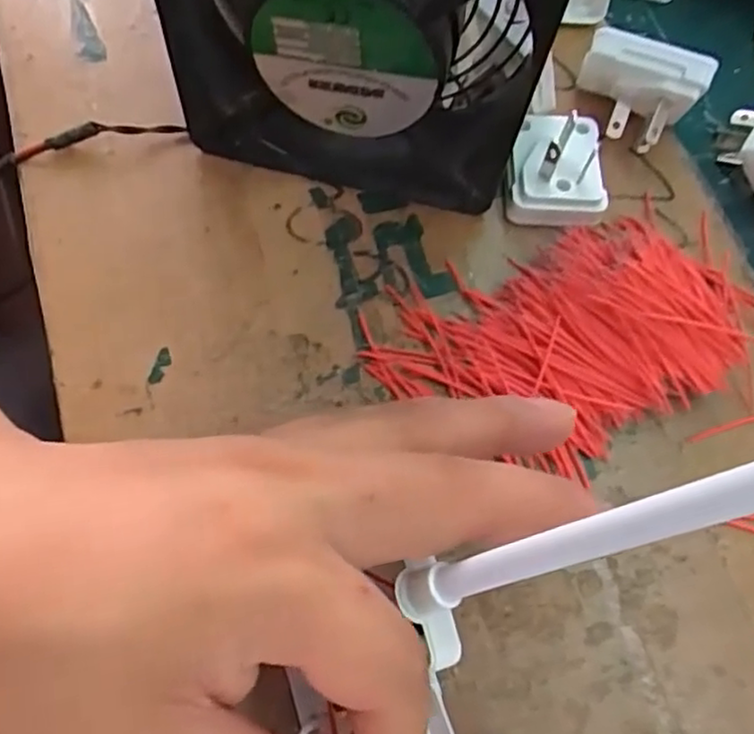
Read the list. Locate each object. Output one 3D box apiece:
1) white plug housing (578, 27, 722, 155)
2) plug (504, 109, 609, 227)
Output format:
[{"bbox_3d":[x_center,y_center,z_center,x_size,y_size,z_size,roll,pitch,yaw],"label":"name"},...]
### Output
[{"bbox_3d":[0.102,-0.109,0.274,0.046,0.038,0.026,26,69,8],"label":"white plug housing"},{"bbox_3d":[0.071,-0.082,0.266,0.038,0.029,0.047,7,68,0],"label":"plug"}]

